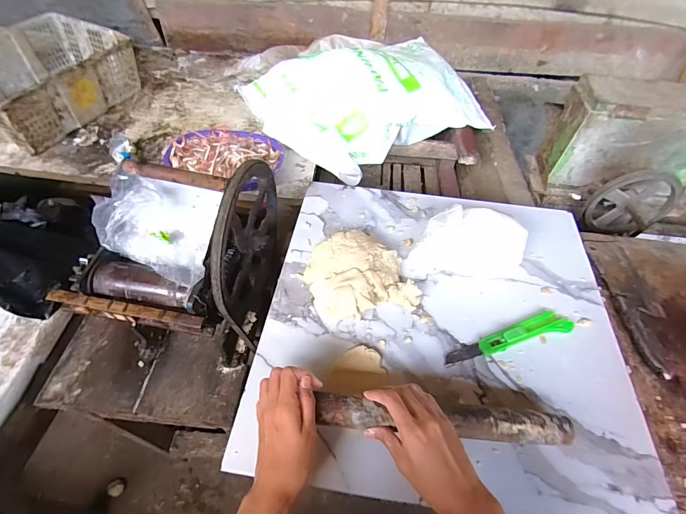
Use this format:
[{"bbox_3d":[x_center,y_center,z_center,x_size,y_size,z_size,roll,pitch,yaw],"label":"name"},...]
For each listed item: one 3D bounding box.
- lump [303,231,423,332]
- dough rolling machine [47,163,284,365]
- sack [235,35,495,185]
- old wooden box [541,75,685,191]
[{"bbox_3d":[0.025,0.025,0.538,0.154,0.053,0.130,-11,55,-13],"label":"lump"},{"bbox_3d":[-0.254,0.004,0.631,0.220,0.356,0.301,17,54,7],"label":"dough rolling machine"},{"bbox_3d":[0.098,-0.468,1.082,0.667,0.192,0.403,-26,59,-22],"label":"sack"},{"bbox_3d":[0.726,-0.296,0.909,0.340,0.239,0.157,5,53,-1],"label":"old wooden box"}]

